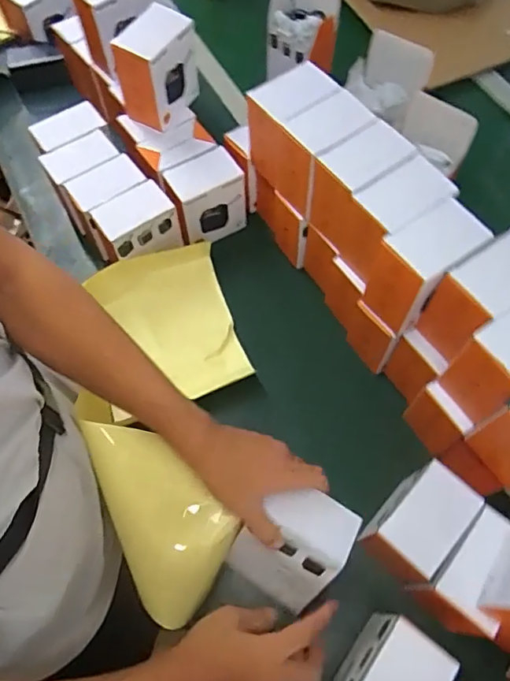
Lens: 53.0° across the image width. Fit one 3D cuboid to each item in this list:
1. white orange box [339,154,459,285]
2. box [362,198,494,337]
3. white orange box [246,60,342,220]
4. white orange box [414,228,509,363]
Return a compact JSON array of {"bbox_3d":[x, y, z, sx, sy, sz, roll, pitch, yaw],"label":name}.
[{"bbox_3d":[0.156,-0.136,0.590,0.099,0.109,0.072,-30,66,-12],"label":"white orange box"},{"bbox_3d":[0.182,-0.080,0.562,0.103,0.112,0.072,-36,68,-14],"label":"box"},{"bbox_3d":[0.060,-0.257,0.653,0.110,0.104,0.121,-40,68,-16],"label":"white orange box"},{"bbox_3d":[0.236,-0.044,0.538,0.111,0.106,0.072,-30,66,-11],"label":"white orange box"}]

